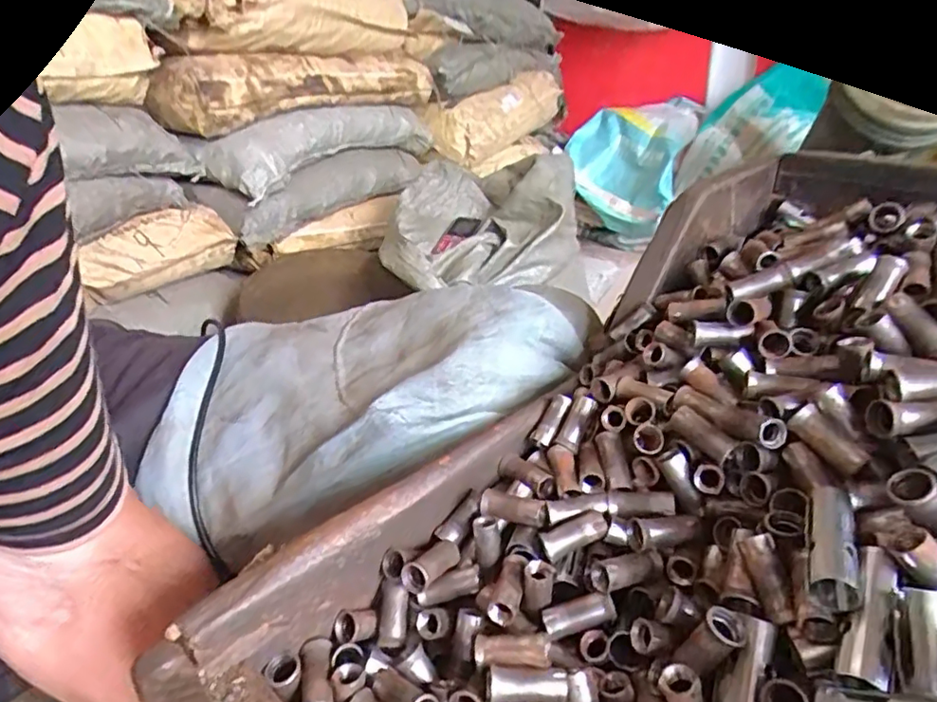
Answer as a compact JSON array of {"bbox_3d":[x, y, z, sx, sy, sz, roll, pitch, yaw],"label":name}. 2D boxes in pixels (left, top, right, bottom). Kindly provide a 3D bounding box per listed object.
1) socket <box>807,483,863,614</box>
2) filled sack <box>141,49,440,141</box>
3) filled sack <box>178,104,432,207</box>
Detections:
[{"bbox_3d":[0.102,0.053,0.162,0.011,0.010,0.037,11,34,24],"label":"socket"},{"bbox_3d":[-0.271,-0.457,0.993,0.100,0.117,0.504,22,40,36],"label":"filled sack"},{"bbox_3d":[-0.231,-0.385,1.052,0.101,0.116,0.515,22,40,36],"label":"filled sack"}]

